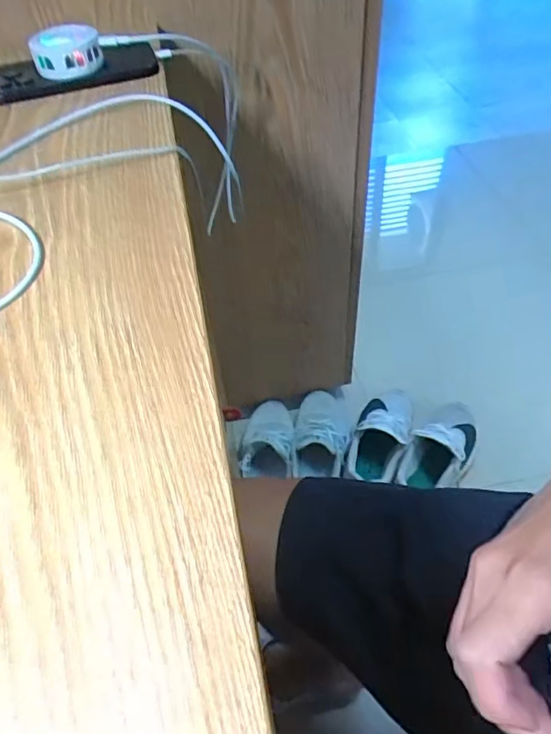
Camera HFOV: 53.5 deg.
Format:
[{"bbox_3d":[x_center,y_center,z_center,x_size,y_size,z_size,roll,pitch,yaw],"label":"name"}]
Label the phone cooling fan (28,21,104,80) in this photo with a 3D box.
[{"bbox_3d":[-0.184,-0.277,0.484,0.058,0.035,0.057,-17,51,-10],"label":"phone cooling fan"}]

